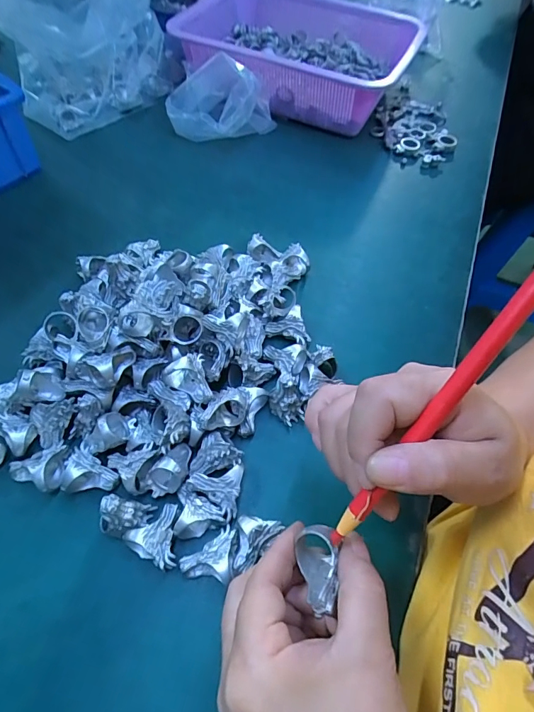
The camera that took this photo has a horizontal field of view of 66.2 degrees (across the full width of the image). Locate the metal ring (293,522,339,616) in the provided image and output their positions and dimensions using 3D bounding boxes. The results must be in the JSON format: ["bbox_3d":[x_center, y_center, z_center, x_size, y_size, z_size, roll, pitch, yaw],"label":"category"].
[{"bbox_3d":[0.025,0.106,0.203,0.016,0.026,0.038,1,57,-2],"label":"metal ring"}]

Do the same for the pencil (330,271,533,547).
[{"bbox_3d":[0.074,0.018,0.169,0.009,0.010,0.170,38,106,20],"label":"pencil"}]

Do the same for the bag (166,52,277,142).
[{"bbox_3d":[-0.055,-0.302,0.489,0.129,0.073,0.053,-2,57,-4],"label":"bag"}]

